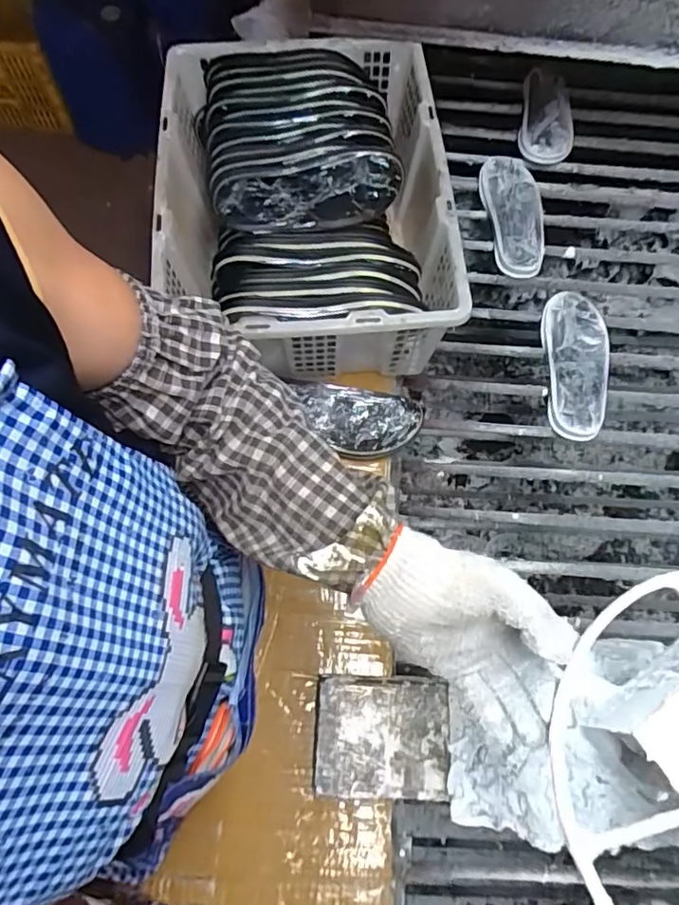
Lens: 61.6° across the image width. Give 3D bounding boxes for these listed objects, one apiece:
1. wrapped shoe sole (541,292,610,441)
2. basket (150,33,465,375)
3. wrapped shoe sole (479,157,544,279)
[{"bbox_3d":[0.350,-0.129,0.854,0.102,0.036,0.244,11,67,3],"label":"wrapped shoe sole"},{"bbox_3d":[-0.048,-0.339,0.779,0.362,0.167,0.499,-2,67,-3],"label":"basket"},{"bbox_3d":[0.300,-0.408,0.975,0.106,0.034,0.255,2,64,-5],"label":"wrapped shoe sole"}]

